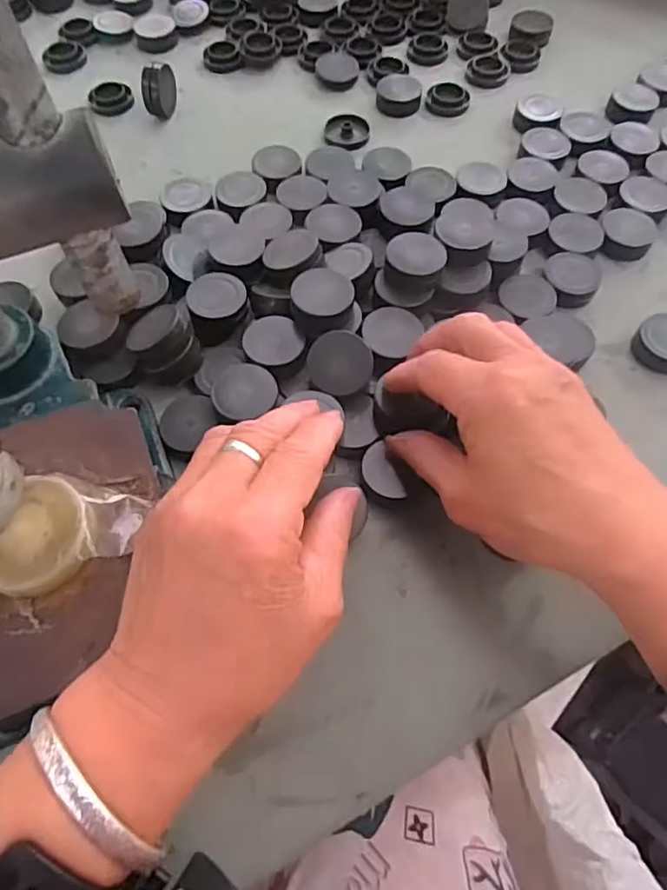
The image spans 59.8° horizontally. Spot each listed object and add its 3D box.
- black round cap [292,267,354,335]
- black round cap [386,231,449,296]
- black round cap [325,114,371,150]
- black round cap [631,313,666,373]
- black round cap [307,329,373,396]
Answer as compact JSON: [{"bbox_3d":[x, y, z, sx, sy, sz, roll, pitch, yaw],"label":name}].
[{"bbox_3d":[-0.006,-0.075,0.308,0.032,0.015,0.032,0,63,0],"label":"black round cap"},{"bbox_3d":[0.045,-0.100,0.321,0.032,0.015,0.030,0,63,0],"label":"black round cap"},{"bbox_3d":[0.010,-0.224,0.415,0.031,0.008,0.031,0,63,0],"label":"black round cap"},{"bbox_3d":[0.186,-0.057,0.325,0.032,0.013,0.032,0,63,0],"label":"black round cap"},{"bbox_3d":[0.003,-0.041,0.297,0.032,0.012,0.032,19,85,-2],"label":"black round cap"}]

